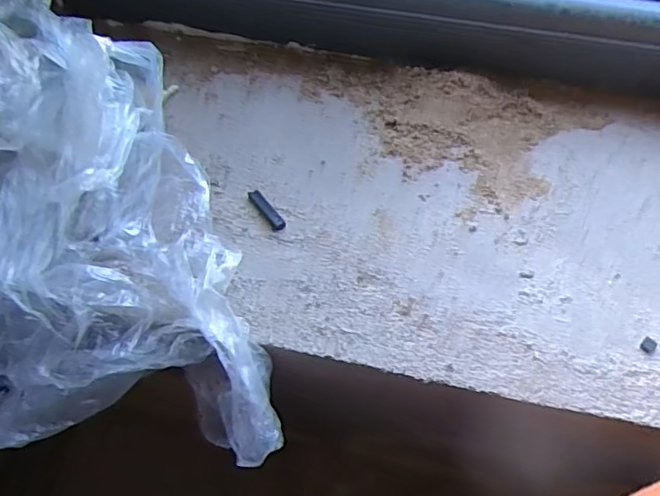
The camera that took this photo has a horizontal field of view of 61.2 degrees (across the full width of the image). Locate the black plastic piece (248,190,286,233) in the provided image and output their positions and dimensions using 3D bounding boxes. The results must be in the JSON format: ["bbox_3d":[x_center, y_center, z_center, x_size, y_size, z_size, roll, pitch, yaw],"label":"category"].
[{"bbox_3d":[-0.042,-0.025,0.372,0.009,0.008,0.036,-34,72,-12],"label":"black plastic piece"}]

